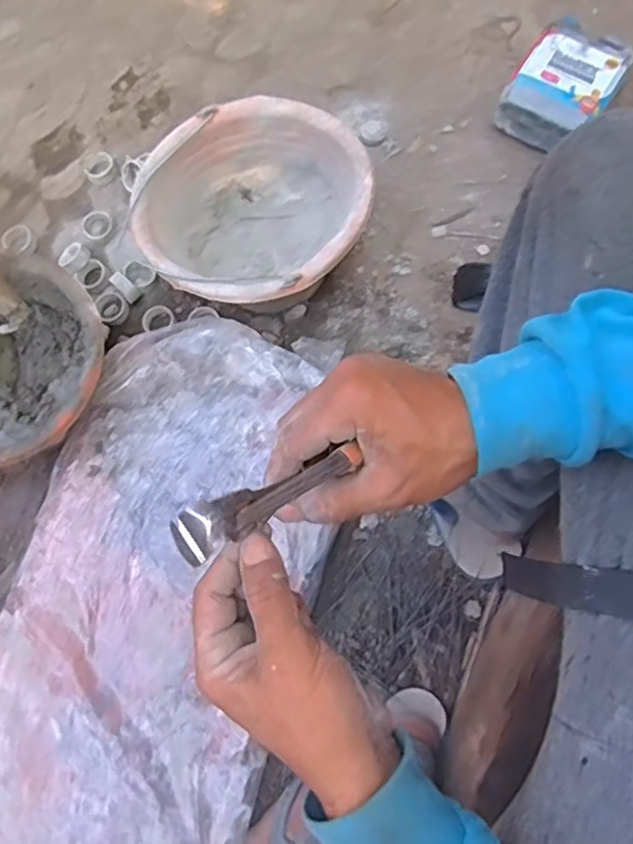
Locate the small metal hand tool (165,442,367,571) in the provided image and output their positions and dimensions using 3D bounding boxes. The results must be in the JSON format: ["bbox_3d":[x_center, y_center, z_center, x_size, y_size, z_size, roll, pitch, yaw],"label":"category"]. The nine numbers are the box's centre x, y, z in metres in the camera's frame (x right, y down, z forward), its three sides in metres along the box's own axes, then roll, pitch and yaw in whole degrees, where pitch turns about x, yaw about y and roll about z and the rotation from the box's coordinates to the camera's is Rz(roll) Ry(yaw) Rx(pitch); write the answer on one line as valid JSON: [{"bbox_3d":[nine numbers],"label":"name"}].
[{"bbox_3d":[-0.019,0.033,0.289,0.104,0.018,0.019,-23,75,-43],"label":"small metal hand tool"}]

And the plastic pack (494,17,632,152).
[{"bbox_3d":[0.332,-0.447,0.876,0.127,0.085,0.162,31,81,12],"label":"plastic pack"}]

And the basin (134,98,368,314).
[{"bbox_3d":[-0.070,-0.238,0.774,0.238,0.132,0.247,-1,76,5],"label":"basin"}]

